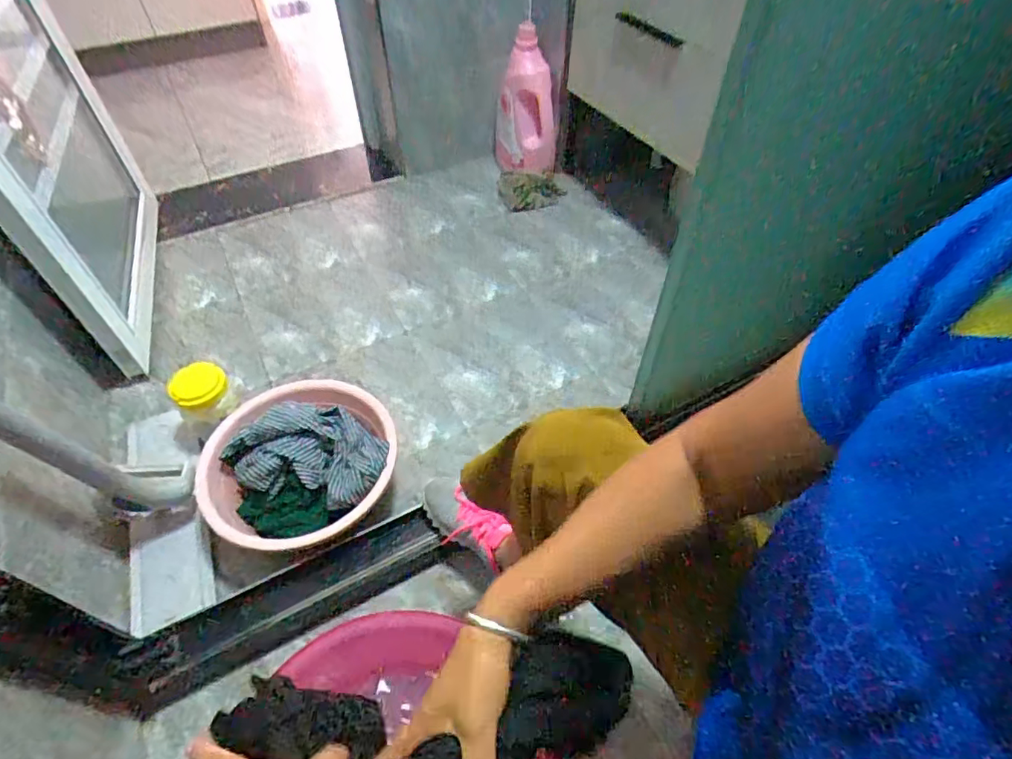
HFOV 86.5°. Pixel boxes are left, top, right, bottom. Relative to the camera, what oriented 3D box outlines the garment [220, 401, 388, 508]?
[{"bbox_3d":[-0.327,0.115,0.880,0.252,0.062,0.156,6,52,6],"label":"garment"}]

